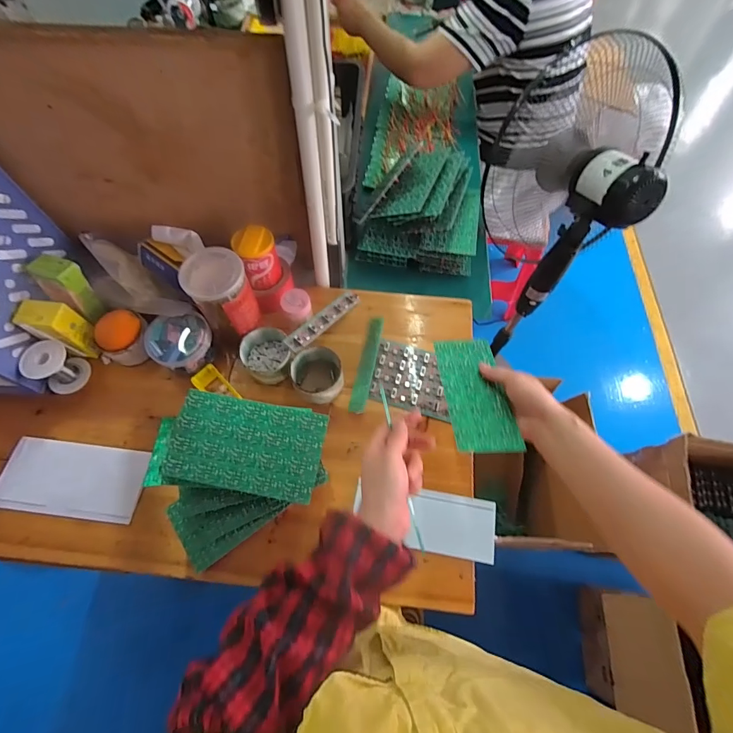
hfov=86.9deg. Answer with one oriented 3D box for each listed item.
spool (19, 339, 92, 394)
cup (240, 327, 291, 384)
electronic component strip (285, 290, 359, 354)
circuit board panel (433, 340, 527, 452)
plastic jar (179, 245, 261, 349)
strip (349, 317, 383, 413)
[{"bbox_3d":[-0.502,0.001,0.624,0.062,0.072,0.064,0,66,1],"label":"spool"},{"bbox_3d":[-0.162,-0.015,0.632,0.076,0.047,0.089,-18,67,-7],"label":"cup"},{"bbox_3d":[-0.071,-0.083,0.661,0.030,0.016,0.167,34,54,15],"label":"electronic component strip"},{"bbox_3d":[0.135,0.030,0.486,0.075,0.007,0.169,-5,50,-1],"label":"circuit board panel"},{"bbox_3d":[-0.220,-0.107,0.600,0.087,0.127,0.098,-27,68,-11],"label":"plastic jar"},{"bbox_3d":[0.001,-0.005,0.643,0.027,0.005,0.165,9,74,15],"label":"strip"}]

